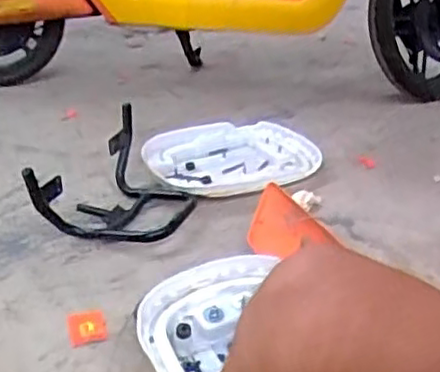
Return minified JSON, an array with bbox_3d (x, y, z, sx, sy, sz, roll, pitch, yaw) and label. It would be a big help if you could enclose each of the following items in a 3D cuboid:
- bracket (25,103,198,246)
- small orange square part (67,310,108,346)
[{"bbox_3d":[-0.180,-0.021,1.223,0.267,0.180,0.276,1,28,-2],"label":"bracket"},{"bbox_3d":[-0.193,0.204,0.990,0.052,0.007,0.068,-6,29,-14],"label":"small orange square part"}]

